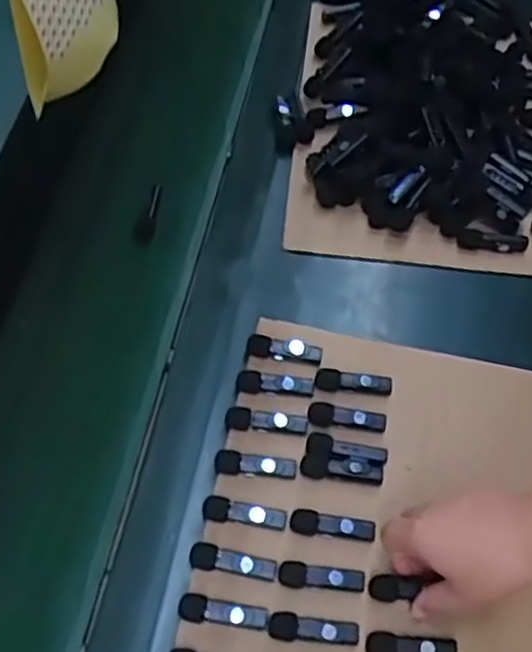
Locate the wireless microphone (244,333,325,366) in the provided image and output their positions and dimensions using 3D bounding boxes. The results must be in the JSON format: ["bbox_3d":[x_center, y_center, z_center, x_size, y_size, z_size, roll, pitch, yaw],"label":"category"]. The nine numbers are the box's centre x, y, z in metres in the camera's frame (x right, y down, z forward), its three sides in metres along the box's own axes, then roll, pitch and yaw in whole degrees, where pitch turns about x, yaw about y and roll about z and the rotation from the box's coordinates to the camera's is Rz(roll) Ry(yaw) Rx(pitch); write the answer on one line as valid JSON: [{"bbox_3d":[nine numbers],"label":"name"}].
[{"bbox_3d":[0.016,0.020,0.636,0.065,0.011,0.021,12,62,9],"label":"wireless microphone"}]

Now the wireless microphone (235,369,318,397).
[{"bbox_3d":[0.008,0.048,0.622,0.066,0.010,0.019,4,61,4],"label":"wireless microphone"}]

